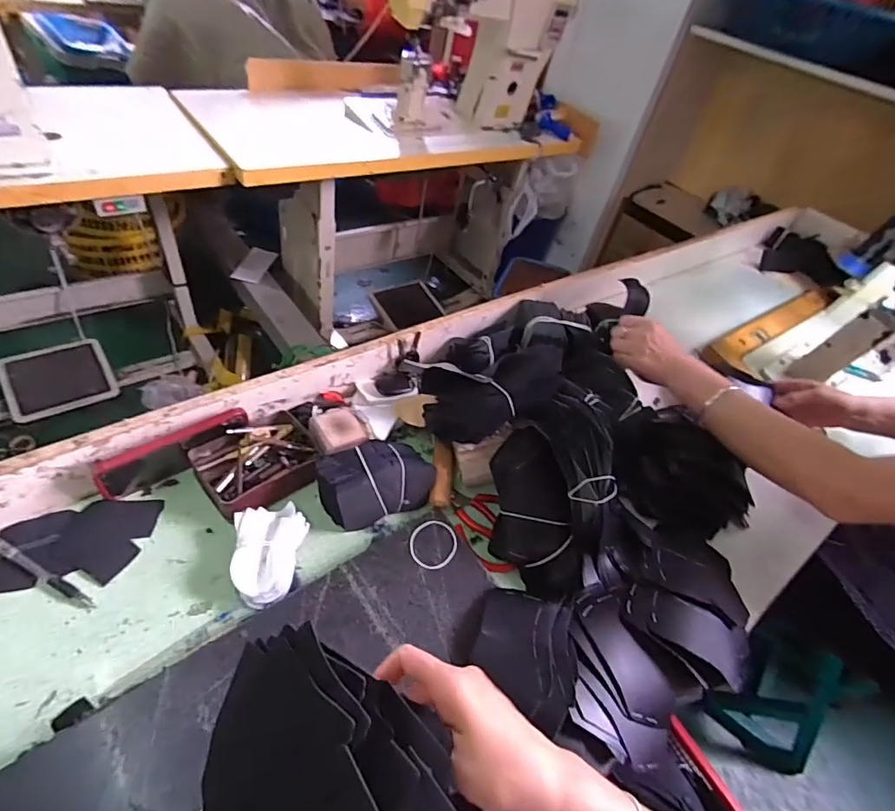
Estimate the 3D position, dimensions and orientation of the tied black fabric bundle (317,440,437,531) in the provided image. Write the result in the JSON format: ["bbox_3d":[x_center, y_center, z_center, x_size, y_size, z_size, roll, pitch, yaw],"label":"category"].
[{"bbox_3d":[-0.082,0.086,0.570,0.130,0.063,0.073,-15,53,-25],"label":"tied black fabric bundle"}]

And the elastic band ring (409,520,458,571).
[{"bbox_3d":[-0.015,0.155,0.552,0.052,0.006,0.059,23,47,8],"label":"elastic band ring"}]

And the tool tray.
[{"bbox_3d":[-0.221,0.067,0.574,0.129,0.045,0.107,-27,59,-32],"label":"tool tray"}]

